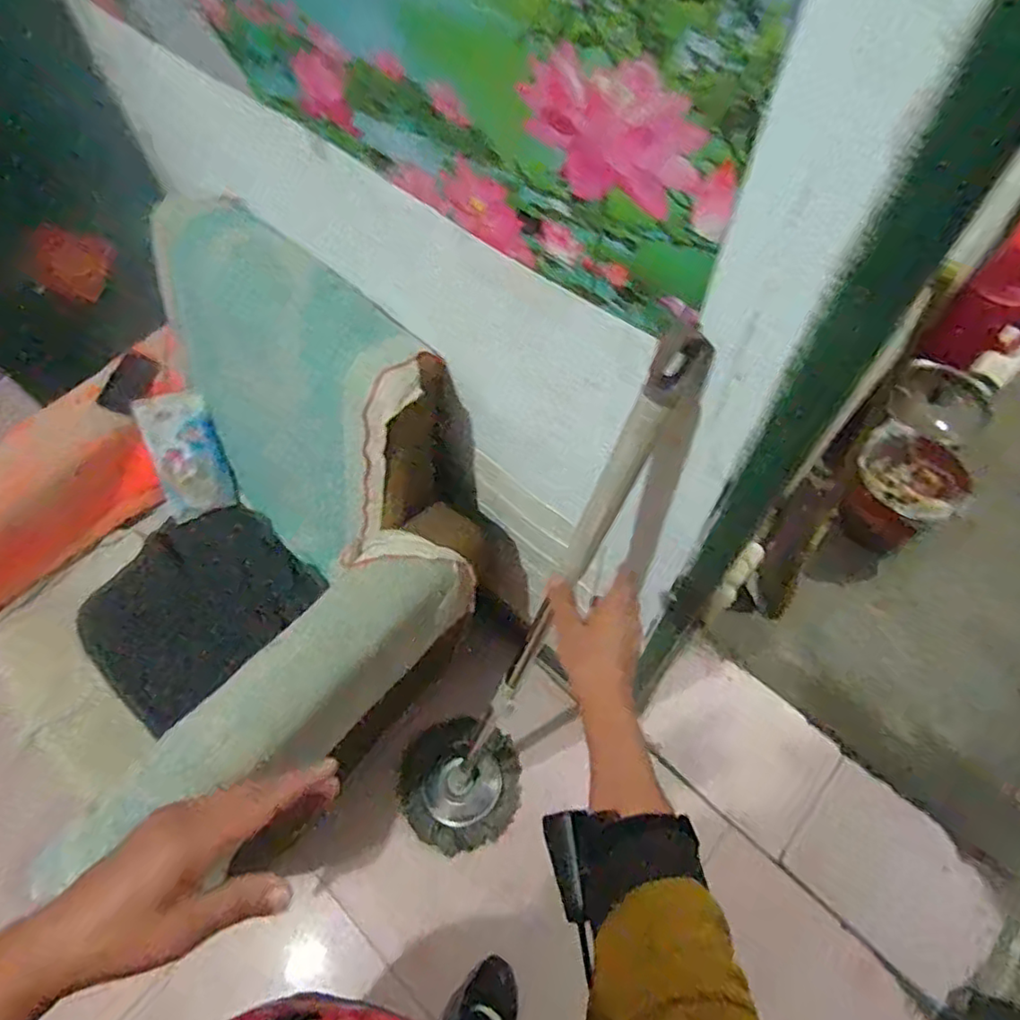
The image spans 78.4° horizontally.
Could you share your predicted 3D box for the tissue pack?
[{"bbox_3d":[-0.550,-0.092,1.074,0.118,0.218,0.044,-14,24,-13],"label":"tissue pack"}]

